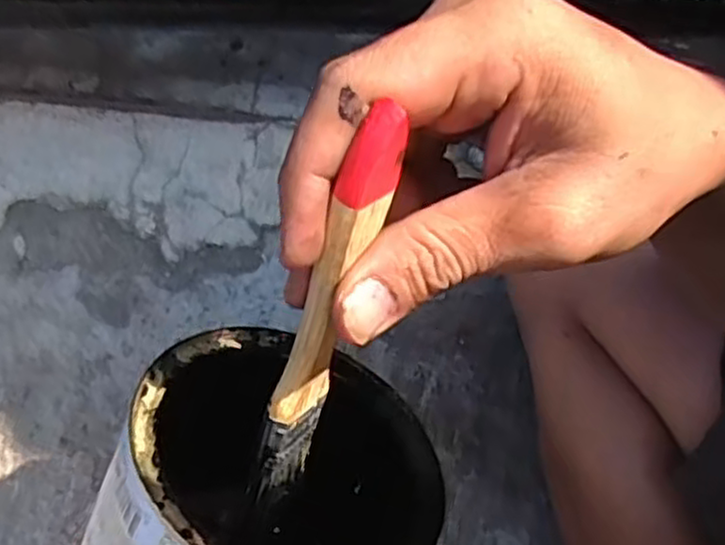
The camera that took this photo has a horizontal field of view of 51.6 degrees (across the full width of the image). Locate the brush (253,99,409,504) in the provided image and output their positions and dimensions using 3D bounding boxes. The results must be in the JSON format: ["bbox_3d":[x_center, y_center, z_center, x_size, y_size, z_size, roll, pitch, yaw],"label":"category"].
[{"bbox_3d":[-0.011,0.016,0.199,0.012,0.130,0.013,30,37,15],"label":"brush"}]

